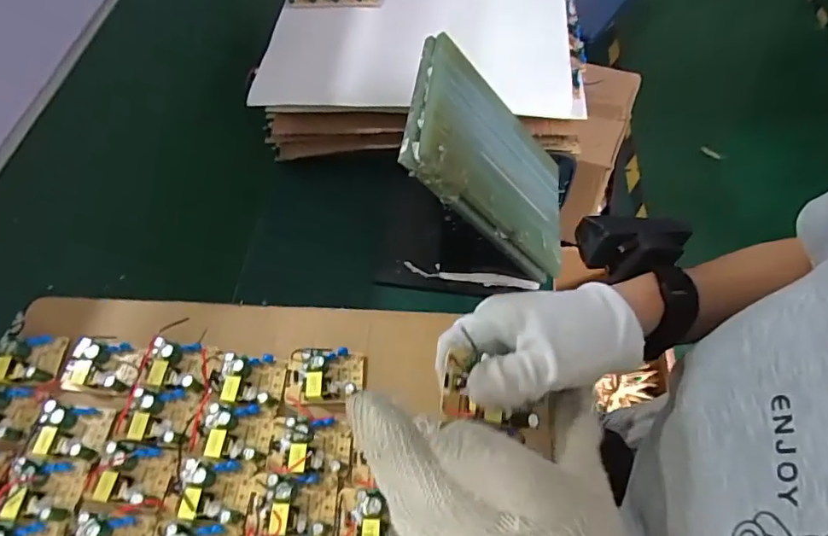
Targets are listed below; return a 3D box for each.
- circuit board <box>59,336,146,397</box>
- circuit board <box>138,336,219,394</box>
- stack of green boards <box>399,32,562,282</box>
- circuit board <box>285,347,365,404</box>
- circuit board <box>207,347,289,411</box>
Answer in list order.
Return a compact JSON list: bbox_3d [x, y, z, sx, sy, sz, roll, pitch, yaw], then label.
[{"bbox_3d":[-0.218,0.067,0.354,0.049,0.016,0.033,4,59,4],"label":"circuit board"},{"bbox_3d":[-0.162,0.066,0.349,0.047,0.013,0.034,3,59,3],"label":"circuit board"},{"bbox_3d":[0.091,-0.119,0.573,0.024,0.248,0.177,-20,49,39],"label":"stack of green boards"},{"bbox_3d":[-0.061,0.071,0.344,0.052,0.015,0.035,-2,58,0],"label":"circuit board"},{"bbox_3d":[-0.116,0.073,0.343,0.055,0.016,0.037,5,59,5],"label":"circuit board"}]

